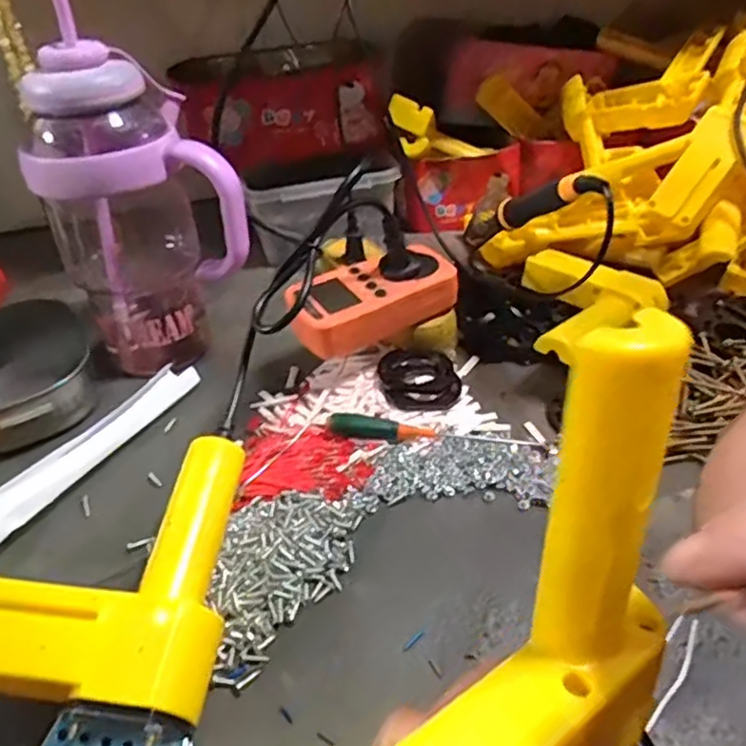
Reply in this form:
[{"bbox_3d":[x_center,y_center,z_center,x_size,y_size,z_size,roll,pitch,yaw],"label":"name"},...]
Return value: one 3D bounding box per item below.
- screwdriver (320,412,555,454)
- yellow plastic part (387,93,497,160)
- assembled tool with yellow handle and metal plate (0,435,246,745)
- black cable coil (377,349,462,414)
[{"bbox_3d":[0.046,0.040,0.442,0.153,0.017,0.017,1,39,7],"label":"screwdriver"},{"bbox_3d":[0.068,-0.247,0.674,0.047,0.050,0.136,34,23,34],"label":"yellow plastic part"},{"bbox_3d":[-0.132,0.151,0.291,0.113,0.056,0.277,0,39,7],"label":"assembled tool with yellow handle and metal plate"},{"bbox_3d":[0.035,0.005,0.487,0.058,0.011,0.062,-3,39,2],"label":"black cable coil"}]

